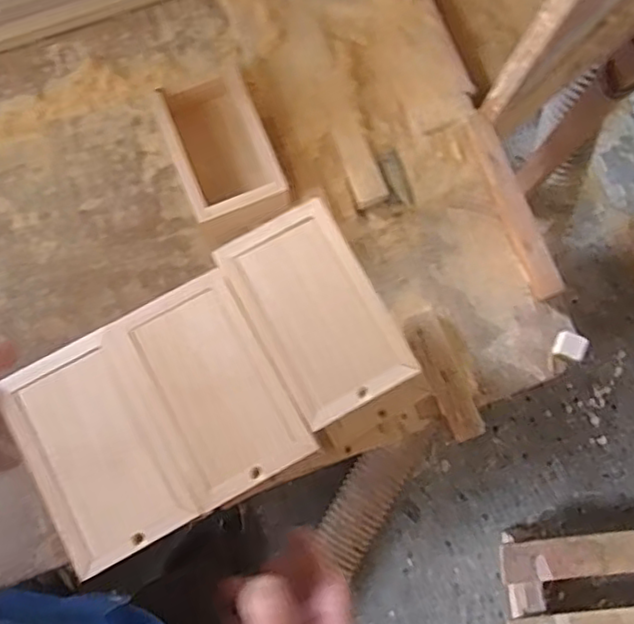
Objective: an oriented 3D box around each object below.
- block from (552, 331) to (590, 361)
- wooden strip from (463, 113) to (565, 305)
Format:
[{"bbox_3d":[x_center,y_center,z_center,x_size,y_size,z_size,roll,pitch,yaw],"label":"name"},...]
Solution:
[{"bbox_3d":[0.213,0.029,0.547,0.022,0.016,0.022,22,80,3],"label":"block"},{"bbox_3d":[0.170,-0.093,0.565,0.026,0.009,0.172,-19,81,-4],"label":"wooden strip"}]

